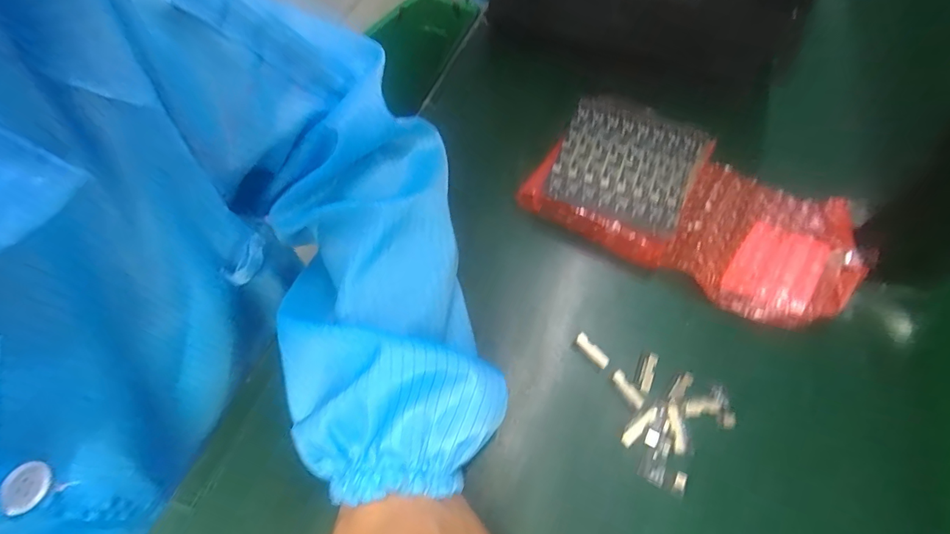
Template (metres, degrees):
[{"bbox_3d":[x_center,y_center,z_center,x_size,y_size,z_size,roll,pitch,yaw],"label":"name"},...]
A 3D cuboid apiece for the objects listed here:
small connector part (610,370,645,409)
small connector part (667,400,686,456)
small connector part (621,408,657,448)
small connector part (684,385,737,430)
[{"bbox_3d":[0.094,0.074,0.274,0.009,0.004,0.024,-29,64,-15],"label":"small connector part"},{"bbox_3d":[0.118,0.094,0.262,0.007,0.004,0.029,1,60,1],"label":"small connector part"},{"bbox_3d":[0.097,0.093,0.263,0.028,0.004,0.007,-38,66,-19],"label":"small connector part"},{"bbox_3d":[0.141,0.086,0.266,0.030,0.004,0.022,-22,62,-12],"label":"small connector part"}]

